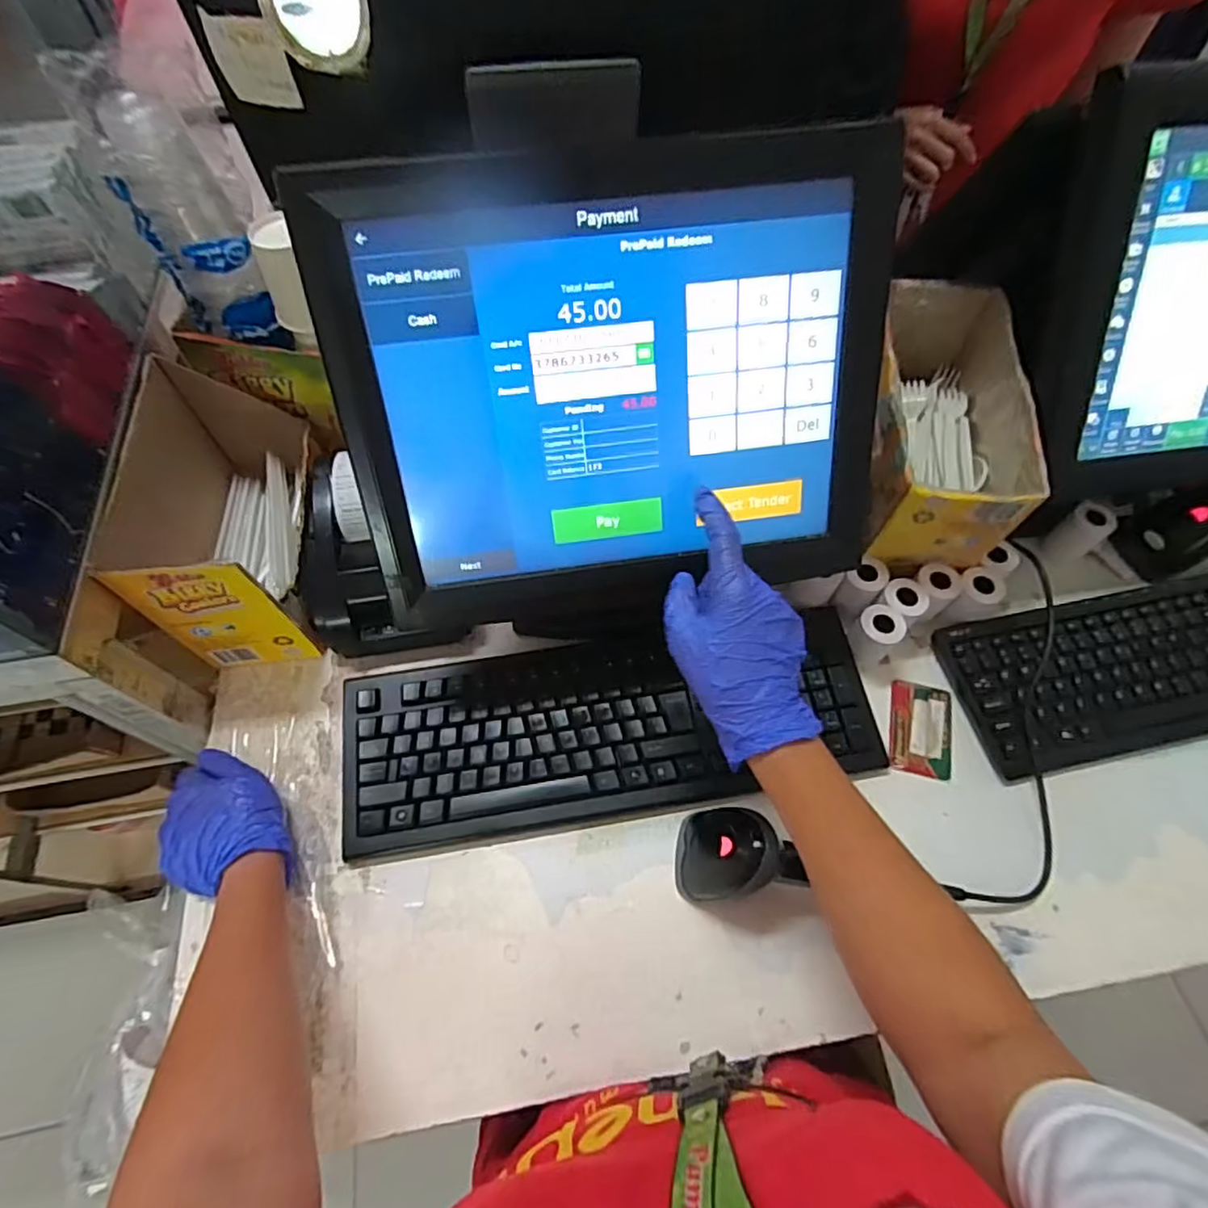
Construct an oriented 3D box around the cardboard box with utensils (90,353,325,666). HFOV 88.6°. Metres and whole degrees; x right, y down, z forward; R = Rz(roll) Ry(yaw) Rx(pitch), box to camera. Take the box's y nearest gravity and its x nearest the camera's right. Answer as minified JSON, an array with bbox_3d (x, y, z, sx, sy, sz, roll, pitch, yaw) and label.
[{"bbox_3d":[-0.330,-0.081,0.555,0.102,0.151,0.226,-8,61,-5],"label":"cardboard box with utensils"}]

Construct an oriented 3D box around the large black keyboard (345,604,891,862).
[{"bbox_3d":[0.008,0.102,0.538,0.449,0.029,0.145,-8,61,-5],"label":"large black keyboard"}]

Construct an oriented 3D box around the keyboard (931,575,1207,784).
[{"bbox_3d":[0.523,0.049,0.566,0.410,0.019,0.139,-11,62,-6],"label":"keyboard"}]

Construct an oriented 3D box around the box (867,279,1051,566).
[{"bbox_3d":[0.300,-0.167,0.568,0.122,0.119,0.243,11,61,6],"label":"box"}]

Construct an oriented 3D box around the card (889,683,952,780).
[{"bbox_3d":[0.281,0.111,0.550,0.053,0.005,0.080,13,64,2],"label":"card"}]

